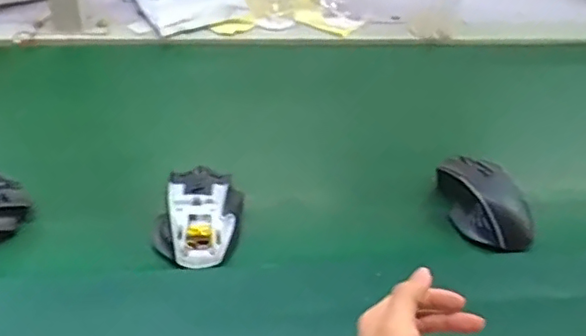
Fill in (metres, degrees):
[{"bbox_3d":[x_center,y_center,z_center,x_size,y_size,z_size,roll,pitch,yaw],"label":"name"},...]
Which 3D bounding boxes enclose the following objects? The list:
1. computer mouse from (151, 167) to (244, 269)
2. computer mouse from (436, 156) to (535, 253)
[{"bbox_3d":[-0.084,0.039,0.557,0.076,0.035,0.109,4,40,-1],"label":"computer mouse"},{"bbox_3d":[0.181,0.032,0.597,0.064,0.047,0.113,-12,43,-19],"label":"computer mouse"}]

